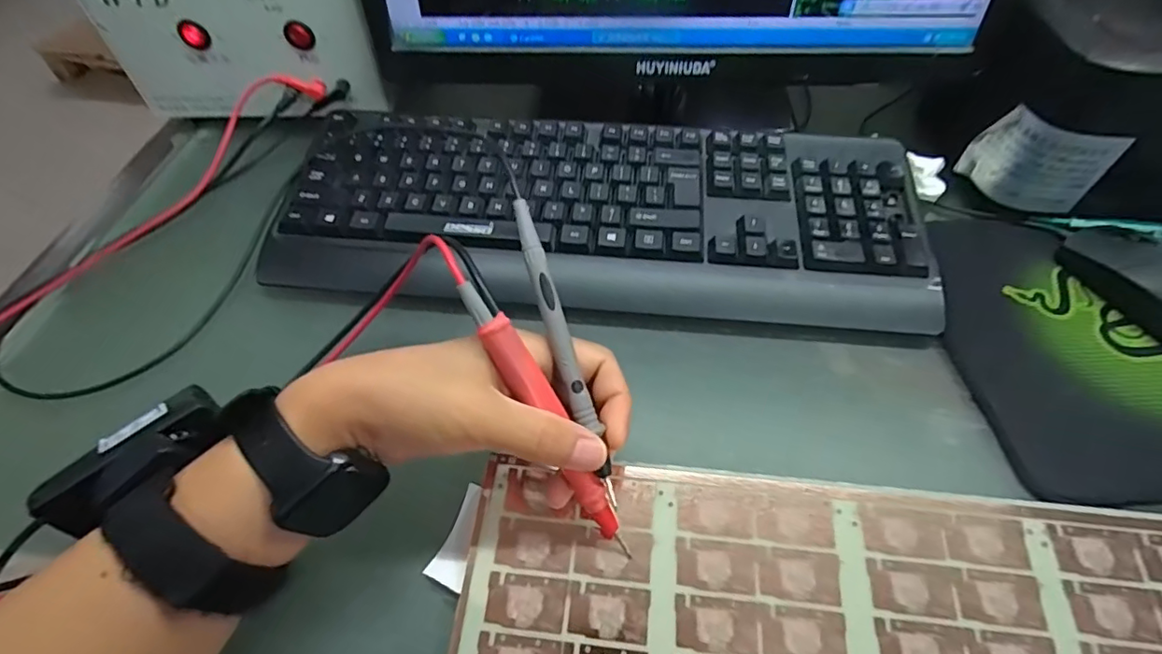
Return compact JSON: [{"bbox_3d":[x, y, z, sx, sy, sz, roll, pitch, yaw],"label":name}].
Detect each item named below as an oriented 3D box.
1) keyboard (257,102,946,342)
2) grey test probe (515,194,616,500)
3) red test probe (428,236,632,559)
[{"bbox_3d":[0.010,-0.080,0.385,0.427,0.030,0.163,4,59,4],"label":"keyboard"},{"bbox_3d":[-0.008,0.011,0.246,0.011,0.008,0.142,-18,89,-9],"label":"grey test probe"},{"bbox_3d":[-0.018,0.031,0.243,0.016,0.015,0.164,-31,97,-16],"label":"red test probe"}]

